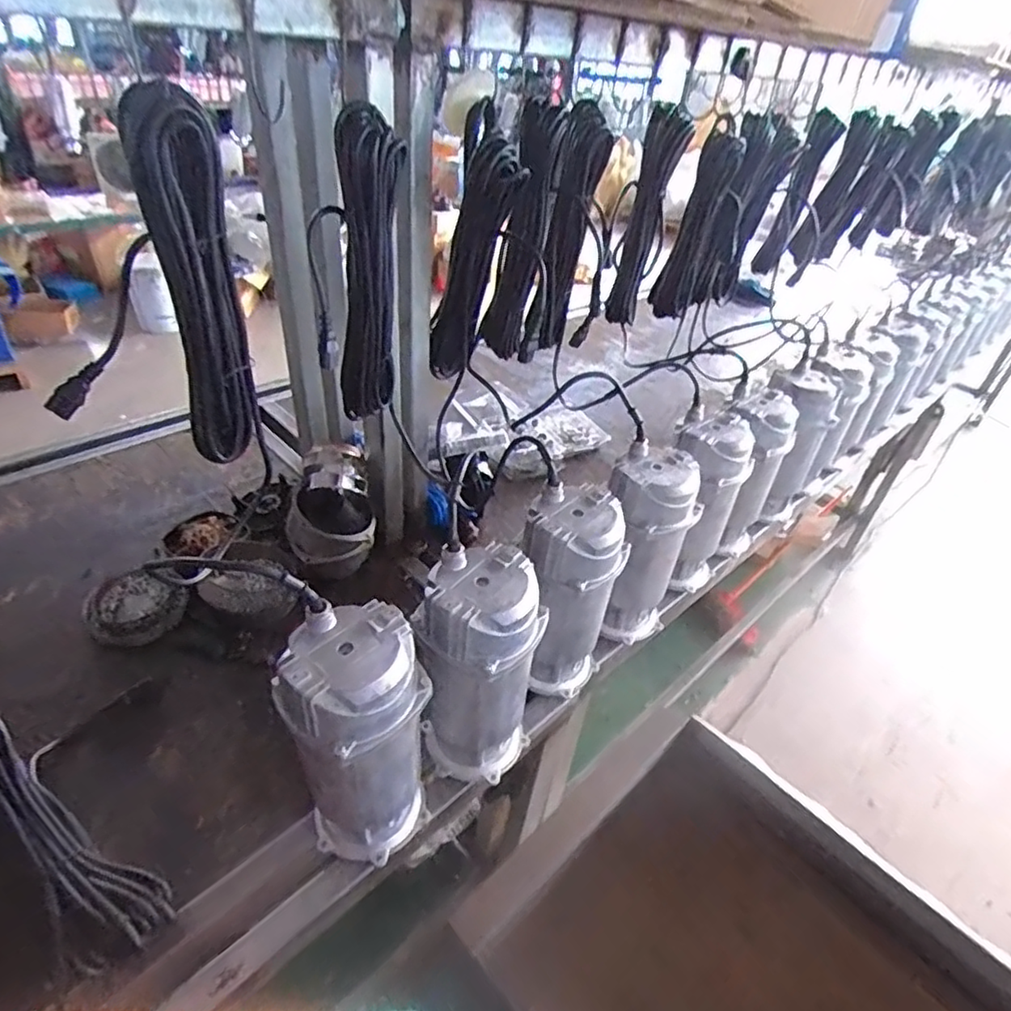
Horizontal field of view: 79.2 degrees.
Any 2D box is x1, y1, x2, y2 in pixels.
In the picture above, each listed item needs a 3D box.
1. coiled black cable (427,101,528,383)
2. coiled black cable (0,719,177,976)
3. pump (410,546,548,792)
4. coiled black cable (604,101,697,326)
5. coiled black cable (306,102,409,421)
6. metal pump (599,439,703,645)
[{"bbox_3d":[-0.044,-0.334,0.852,0.087,0.353,0.102,-20,45,-29],"label":"coiled black cable"},{"bbox_3d":[-0.504,0.359,0.672,0.367,0.052,0.094,26,42,24],"label":"coiled black cable"},{"bbox_3d":[-0.035,0.198,0.721,0.140,0.293,0.119,7,38,1],"label":"pump"},{"bbox_3d":[0.249,-0.492,1.085,0.085,0.347,0.059,8,38,3],"label":"coiled black cable"},{"bbox_3d":[-0.173,-0.257,0.731,0.107,0.350,0.074,-3,39,-11],"label":"coiled black cable"},{"bbox_3d":[0.194,0.068,0.915,0.134,0.295,0.108,-23,46,-32],"label":"metal pump"}]

